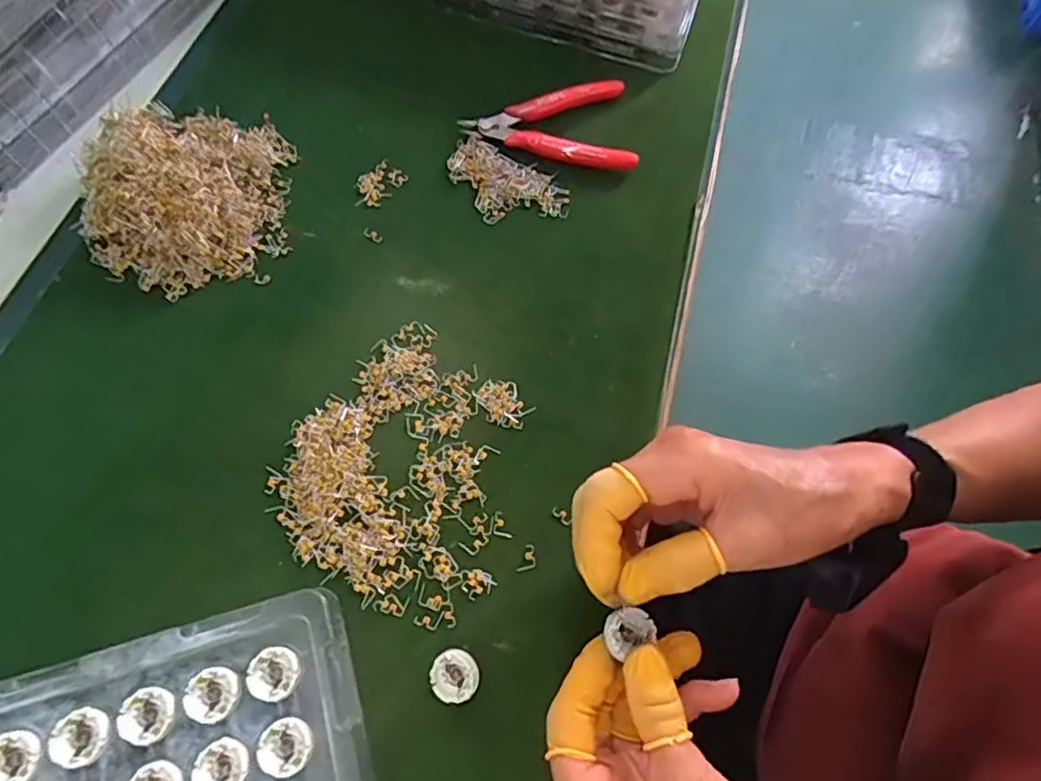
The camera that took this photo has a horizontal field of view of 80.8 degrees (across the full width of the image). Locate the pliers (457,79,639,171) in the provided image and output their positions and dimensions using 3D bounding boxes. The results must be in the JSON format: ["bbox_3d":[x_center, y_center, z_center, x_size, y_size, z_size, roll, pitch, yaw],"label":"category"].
[{"bbox_3d":[0.025,-0.199,0.442,0.123,0.016,0.071,11,65,3],"label":"pliers"}]

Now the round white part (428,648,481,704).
[{"bbox_3d":[-0.031,0.137,0.294,0.023,0.010,0.023,1,65,-2],"label":"round white part"}]

